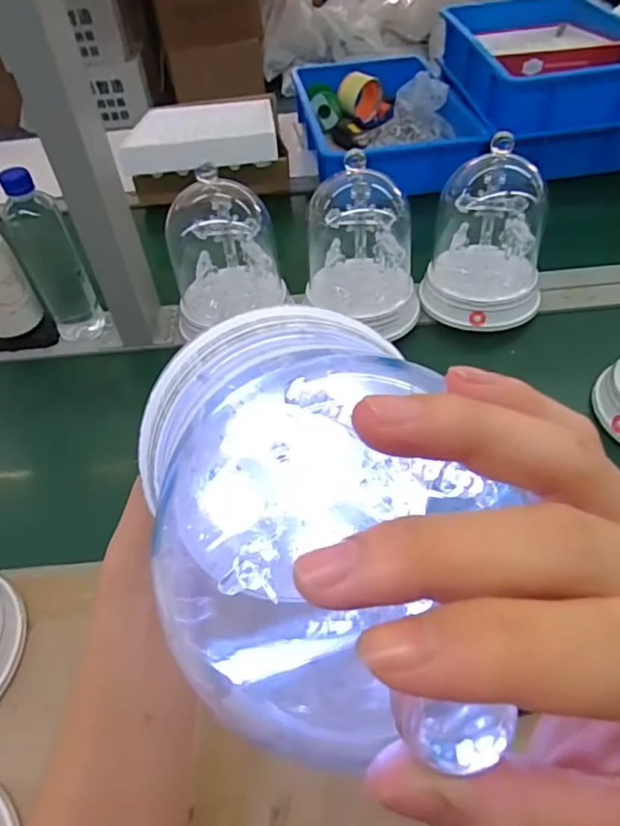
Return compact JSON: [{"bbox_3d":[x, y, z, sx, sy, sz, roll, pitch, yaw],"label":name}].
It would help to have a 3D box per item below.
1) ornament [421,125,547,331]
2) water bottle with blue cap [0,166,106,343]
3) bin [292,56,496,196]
[{"bbox_3d":[0.219,-0.206,0.657,0.145,0.173,0.120,15,53,17],"label":"ornament"},{"bbox_3d":[-0.318,-0.189,0.664,0.061,0.221,0.059,-28,53,-18],"label":"water bottle with blue cap"},{"bbox_3d":[0.129,-0.566,1.022,0.287,0.097,0.435,-9,50,-2],"label":"bin"}]

